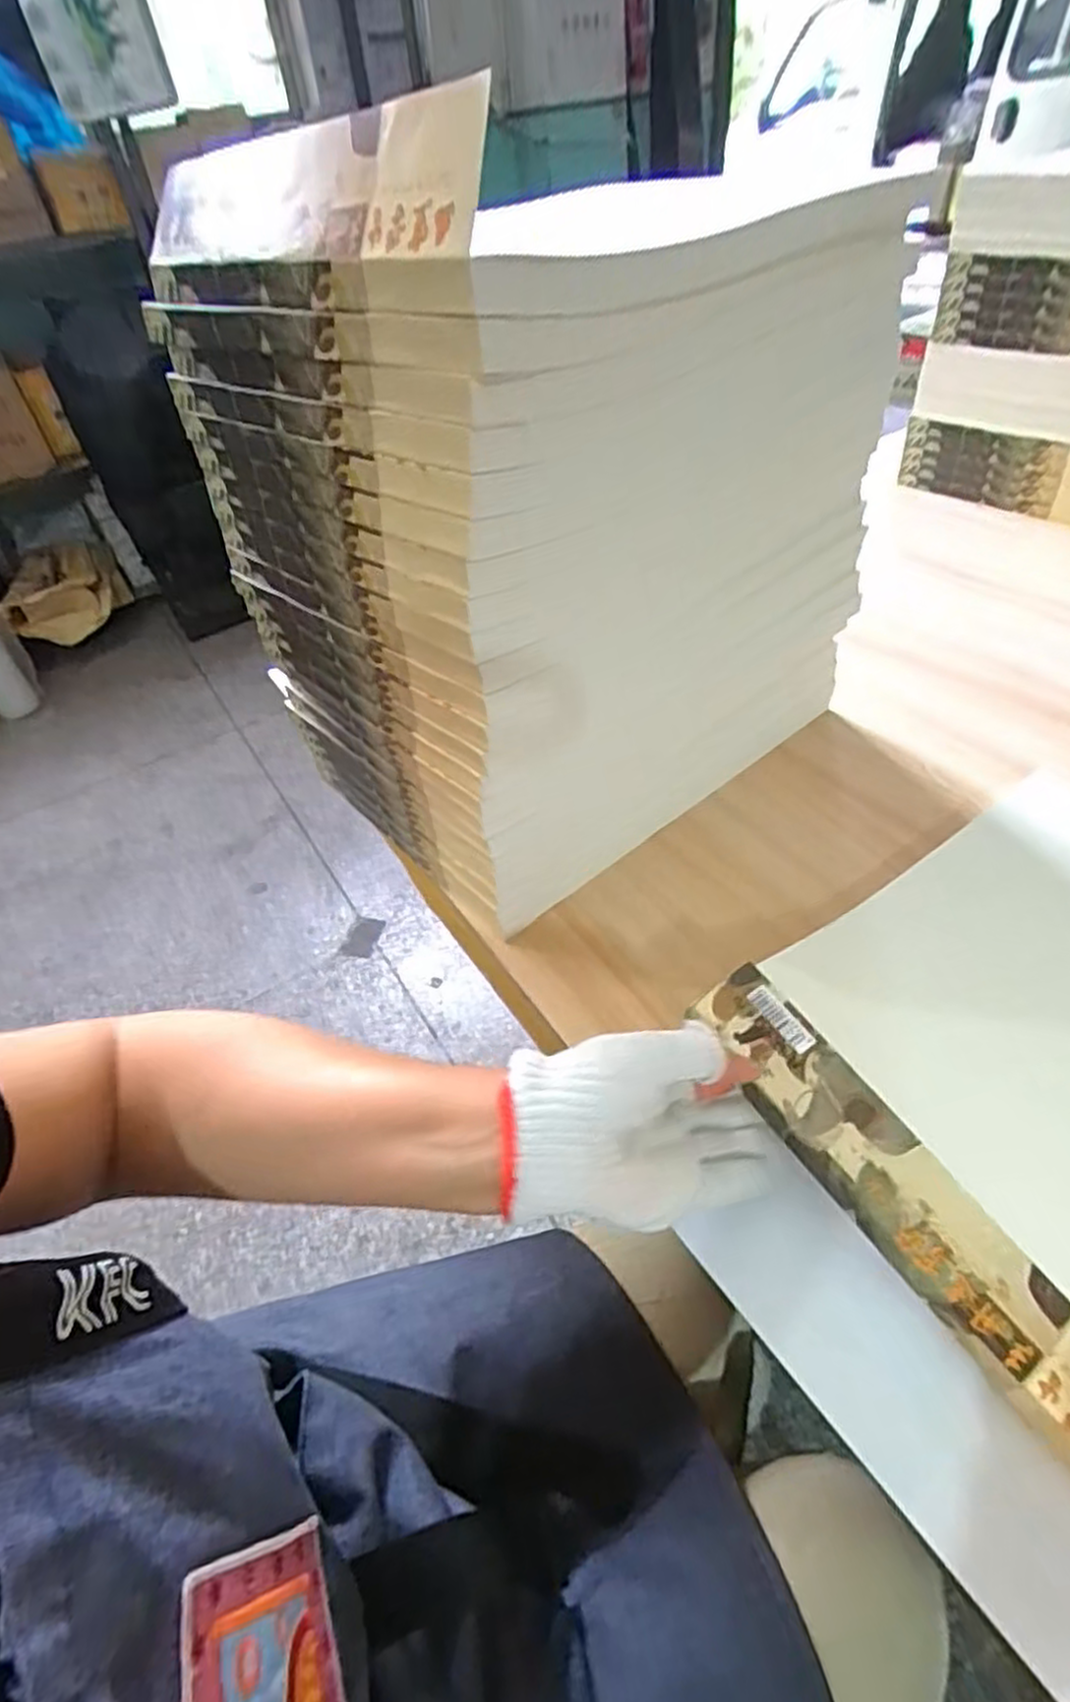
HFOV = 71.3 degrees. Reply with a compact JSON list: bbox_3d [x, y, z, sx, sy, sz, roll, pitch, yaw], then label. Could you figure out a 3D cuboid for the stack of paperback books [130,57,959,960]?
[{"bbox_3d":[0.020,-0.223,0.515,0.364,0.381,0.267,-36,51,-25],"label":"stack of paperback books"}]

